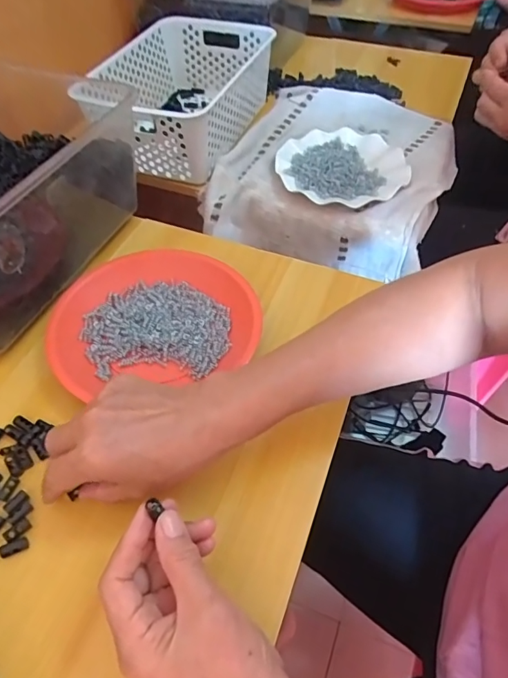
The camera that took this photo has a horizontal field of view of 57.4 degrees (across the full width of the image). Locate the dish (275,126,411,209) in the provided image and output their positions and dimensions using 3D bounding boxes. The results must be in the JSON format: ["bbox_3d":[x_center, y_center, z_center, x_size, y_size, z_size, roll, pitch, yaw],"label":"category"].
[{"bbox_3d":[0.126,-0.255,0.669,0.178,0.023,0.178,0,52,0],"label":"dish"}]

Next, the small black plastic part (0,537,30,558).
[{"bbox_3d":[-0.176,0.152,0.339,0.020,0.004,0.009,-21,57,-18],"label":"small black plastic part"}]

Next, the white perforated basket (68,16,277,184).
[{"bbox_3d":[-0.117,-0.386,0.737,0.211,0.115,0.317,19,55,14],"label":"white perforated basket"}]

